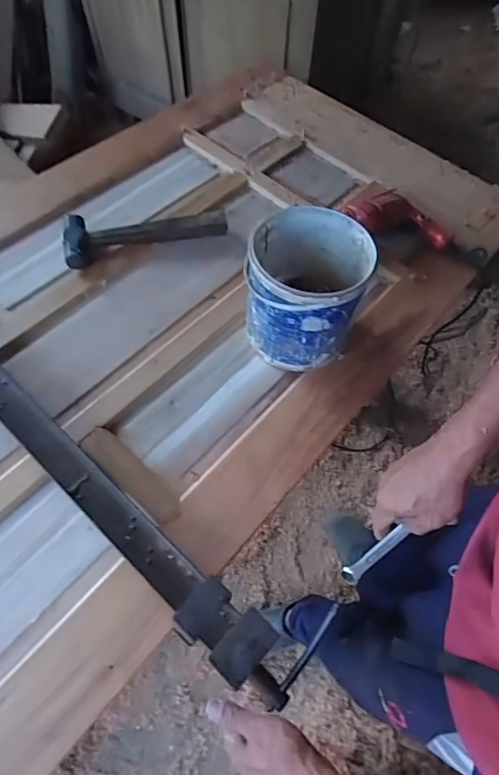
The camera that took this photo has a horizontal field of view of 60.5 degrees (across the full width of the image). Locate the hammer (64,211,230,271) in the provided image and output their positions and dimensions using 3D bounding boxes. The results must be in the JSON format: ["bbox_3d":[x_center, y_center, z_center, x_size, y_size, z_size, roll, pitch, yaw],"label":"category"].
[{"bbox_3d":[-0.196,-0.296,0.819,0.302,0.043,0.115,-11,62,-10],"label":"hammer"}]

